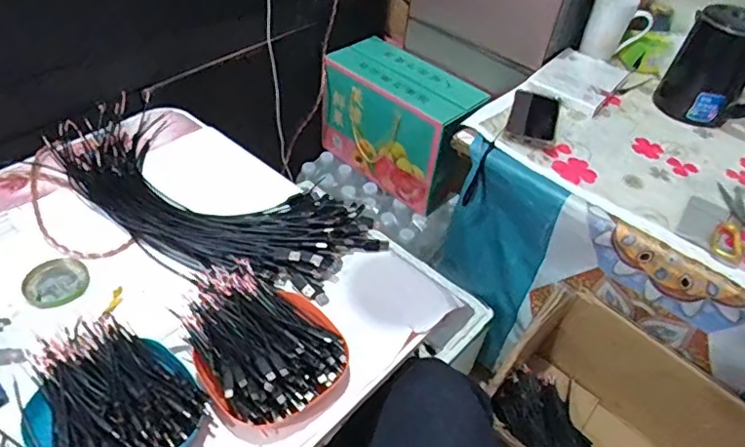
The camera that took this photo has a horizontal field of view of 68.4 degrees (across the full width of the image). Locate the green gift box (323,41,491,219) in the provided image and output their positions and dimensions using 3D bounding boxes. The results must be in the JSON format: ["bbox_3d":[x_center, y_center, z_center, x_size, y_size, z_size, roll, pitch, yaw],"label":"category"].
[{"bbox_3d":[0.059,-0.221,1.207,0.329,0.233,0.154,34,51,24],"label":"green gift box"}]

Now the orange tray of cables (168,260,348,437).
[{"bbox_3d":[-0.112,0.110,0.552,0.136,0.067,0.190,-28,54,-30],"label":"orange tray of cables"}]

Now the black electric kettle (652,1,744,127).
[{"bbox_3d":[0.620,-0.277,0.952,0.173,0.188,0.138,26,48,18],"label":"black electric kettle"}]

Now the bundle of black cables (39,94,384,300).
[{"bbox_3d":[-0.228,-0.040,0.732,0.471,0.028,0.191,24,47,16],"label":"bundle of black cables"}]

